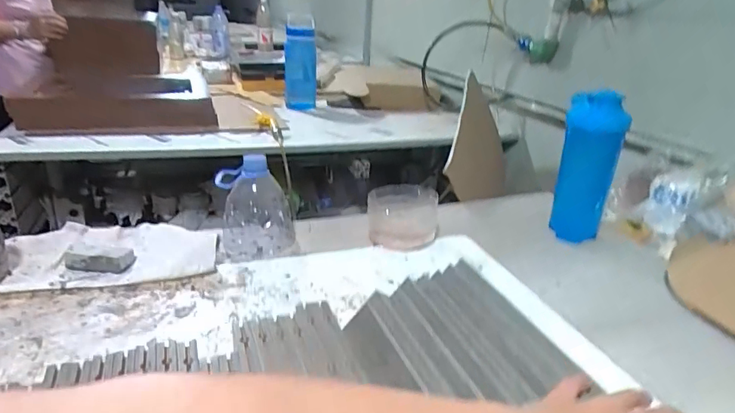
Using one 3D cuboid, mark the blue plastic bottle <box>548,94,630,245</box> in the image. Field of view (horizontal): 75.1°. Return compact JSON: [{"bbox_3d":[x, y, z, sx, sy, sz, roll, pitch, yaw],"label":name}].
[{"bbox_3d":[0.326,-0.056,0.724,0.065,0.227,0.065,2,24,-6],"label":"blue plastic bottle"}]

